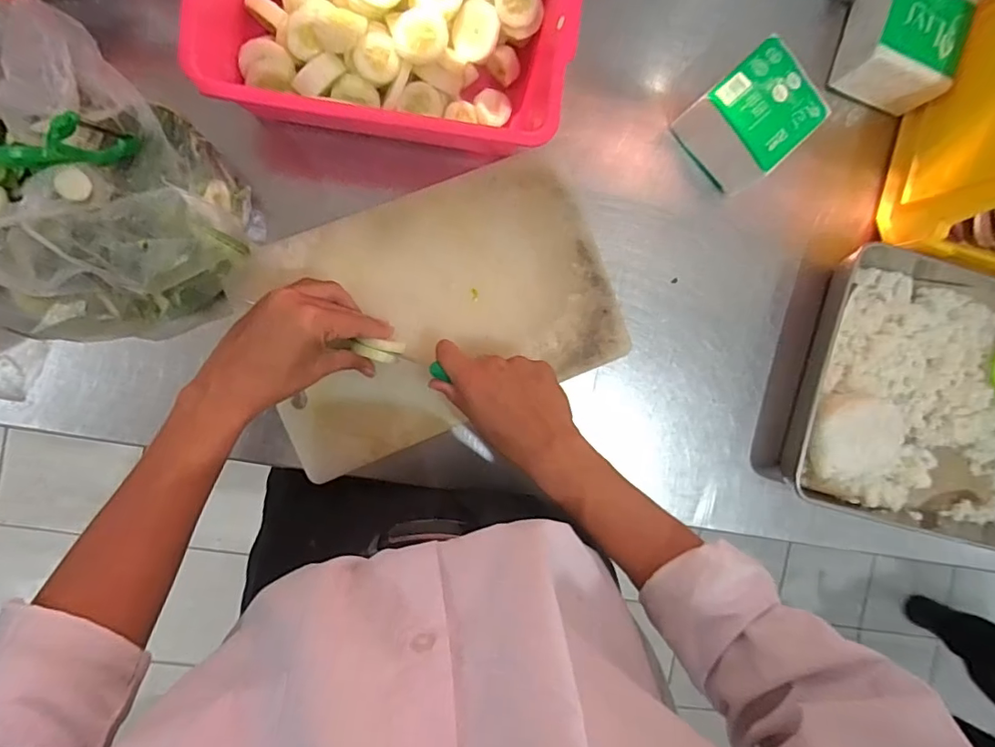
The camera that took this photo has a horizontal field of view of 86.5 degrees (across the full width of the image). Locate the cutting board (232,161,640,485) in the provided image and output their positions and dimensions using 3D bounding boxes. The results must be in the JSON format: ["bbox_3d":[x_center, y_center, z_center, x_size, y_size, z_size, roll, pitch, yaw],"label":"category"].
[{"bbox_3d":[-0.061,-0.062,0.526,0.337,0.020,0.224,-22,97,-7],"label":"cutting board"}]

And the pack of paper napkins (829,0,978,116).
[{"bbox_3d":[0.426,-0.347,0.560,0.097,0.077,0.106,14,91,-10],"label":"pack of paper napkins"}]

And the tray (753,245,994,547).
[{"bbox_3d":[0.511,0.034,0.594,0.365,0.075,0.285,15,91,-10],"label":"tray"}]

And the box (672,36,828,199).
[{"bbox_3d":[0.255,-0.255,0.537,0.100,0.075,0.098,-43,99,-4],"label":"box"}]

